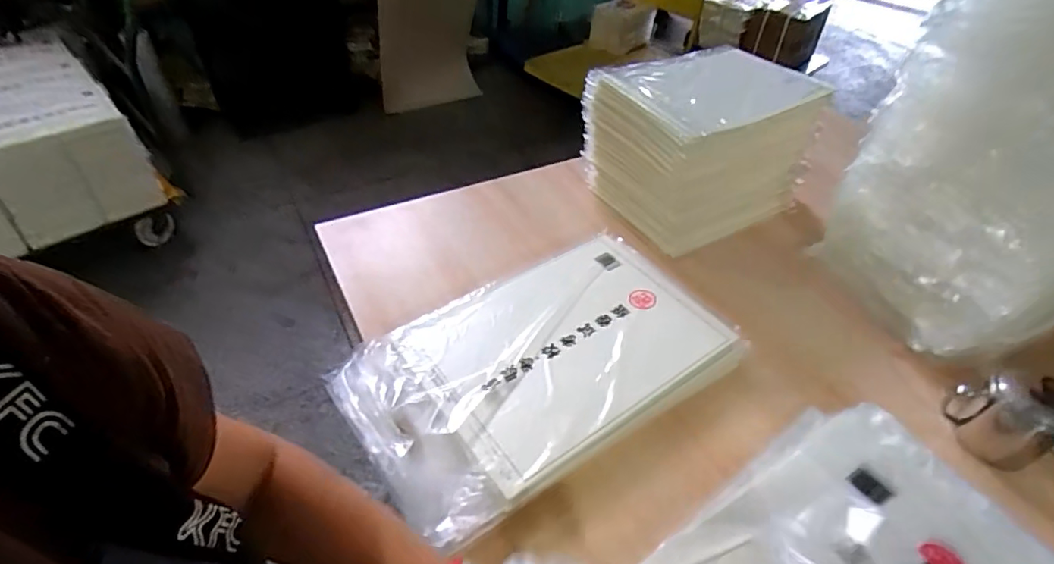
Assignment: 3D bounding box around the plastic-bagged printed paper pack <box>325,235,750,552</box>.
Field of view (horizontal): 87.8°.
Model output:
[{"bbox_3d":[0.017,0.092,0.704,0.476,0.041,0.290,-25,50,-26],"label":"plastic-bagged printed paper pack"}]

